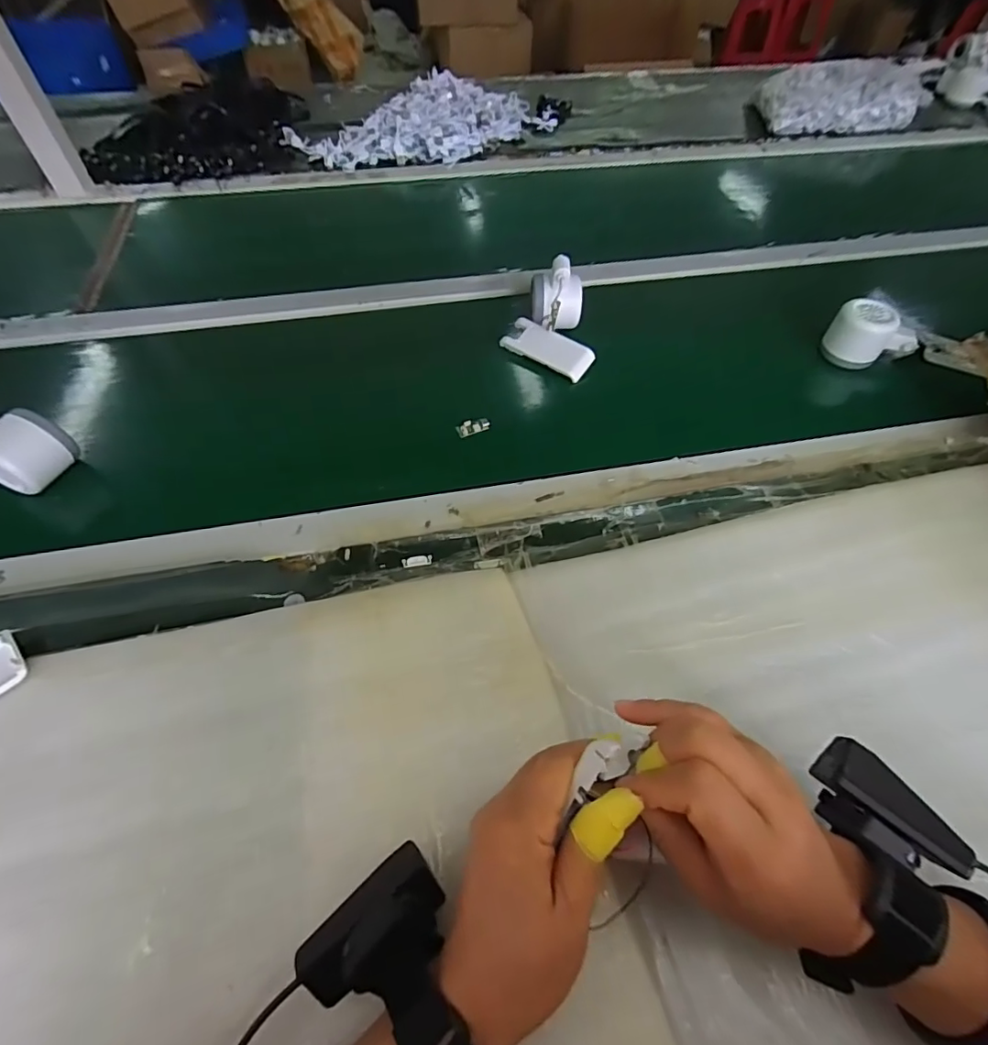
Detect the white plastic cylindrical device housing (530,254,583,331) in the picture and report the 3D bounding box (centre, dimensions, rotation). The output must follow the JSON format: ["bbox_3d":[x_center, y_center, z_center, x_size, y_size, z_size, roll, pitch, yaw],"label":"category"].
[{"bbox_3d":[0.069,-0.246,0.570,0.057,0.069,0.054,5,54,4],"label":"white plastic cylindrical device housing"}]

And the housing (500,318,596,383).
[{"bbox_3d":[0.059,-0.193,0.576,0.101,0.011,0.039,33,89,20],"label":"housing"}]

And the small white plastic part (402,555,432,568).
[{"bbox_3d":[-0.062,0.032,0.424,0.024,0.004,0.010,-11,55,-8],"label":"small white plastic part"}]

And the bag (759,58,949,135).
[{"bbox_3d":[0.644,-0.775,0.944,0.293,0.074,0.150,10,56,6],"label":"bag"}]

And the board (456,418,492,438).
[{"bbox_3d":[-0.021,-0.096,0.518,0.034,0.010,0.014,-22,57,-15],"label":"board"}]

